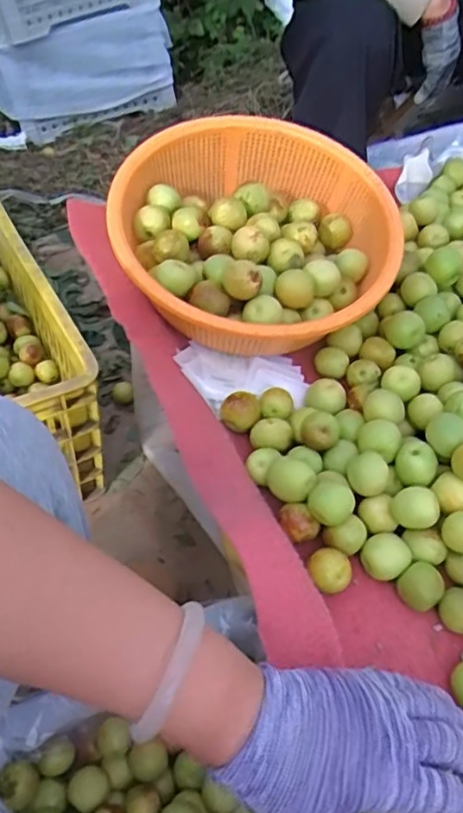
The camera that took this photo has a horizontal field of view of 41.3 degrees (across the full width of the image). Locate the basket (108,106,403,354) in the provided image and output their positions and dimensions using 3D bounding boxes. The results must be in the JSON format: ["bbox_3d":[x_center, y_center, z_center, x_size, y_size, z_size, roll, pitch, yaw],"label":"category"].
[{"bbox_3d":[0.024,-0.167,0.589,0.256,0.079,0.262,12,52,4],"label":"basket"}]

